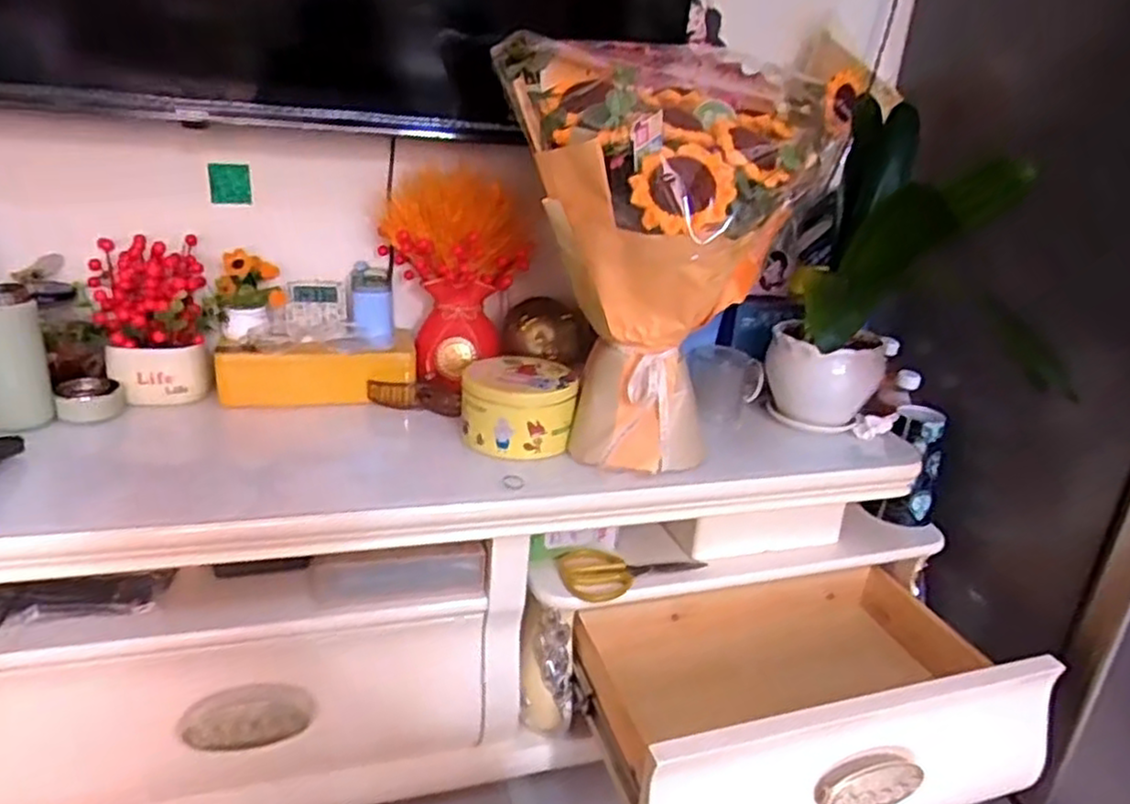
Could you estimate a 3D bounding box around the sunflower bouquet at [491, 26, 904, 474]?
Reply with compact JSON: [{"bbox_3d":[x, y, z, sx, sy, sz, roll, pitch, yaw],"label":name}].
[{"bbox_3d":[0.090,-0.147,0.766,0.257,0.400,0.209,13,23,21],"label":"sunflower bouquet"}]

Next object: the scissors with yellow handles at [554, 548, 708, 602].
[{"bbox_3d":[0.080,0.199,0.864,0.175,0.020,0.083,-3,23,-19],"label":"scissors with yellow handles"}]

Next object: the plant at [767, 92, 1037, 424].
[{"bbox_3d":[0.324,-0.134,0.838,0.129,0.367,0.363,9,22,10],"label":"plant"}]

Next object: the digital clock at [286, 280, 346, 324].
[{"bbox_3d":[-0.319,-0.126,0.932,0.074,0.060,0.020,-7,-14,-25],"label":"digital clock"}]

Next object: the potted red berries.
[{"bbox_3d":[-0.480,-0.092,0.849,0.117,0.172,0.086,-7,24,-28],"label":"potted red berries"}]

